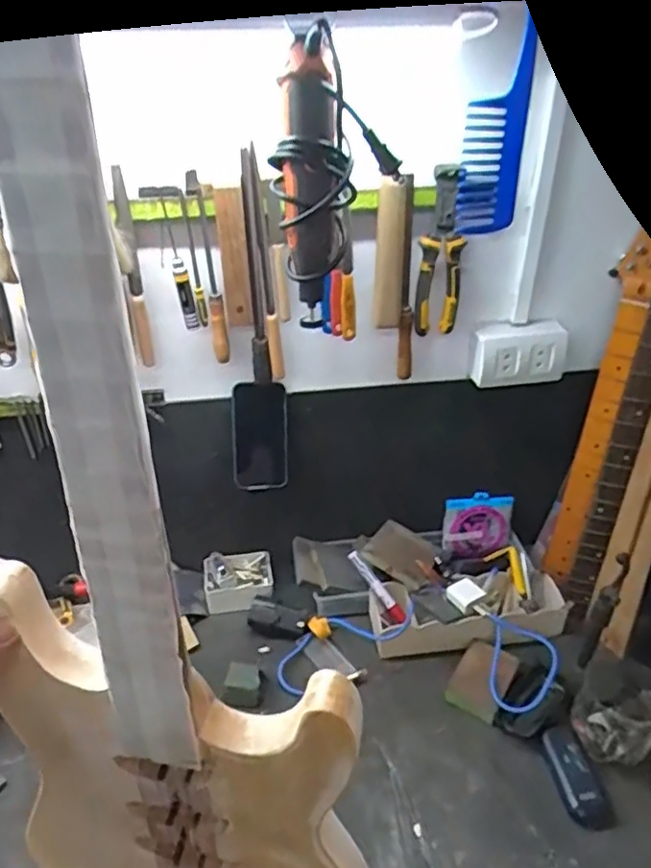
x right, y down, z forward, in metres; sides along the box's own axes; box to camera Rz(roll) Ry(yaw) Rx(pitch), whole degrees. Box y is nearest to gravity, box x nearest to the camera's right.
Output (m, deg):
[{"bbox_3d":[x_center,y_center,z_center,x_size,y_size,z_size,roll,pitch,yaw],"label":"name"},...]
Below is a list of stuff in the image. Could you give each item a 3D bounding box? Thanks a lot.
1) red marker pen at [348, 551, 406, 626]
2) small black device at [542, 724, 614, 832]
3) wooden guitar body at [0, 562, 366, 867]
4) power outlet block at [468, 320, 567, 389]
[{"bbox_3d":[0.076,0.226,0.936,0.021,0.017,0.122,-25,67,-33],"label":"red marker pen"},{"bbox_3d":[0.297,0.407,0.758,0.052,0.017,0.115,-5,33,-7],"label":"small black device"},{"bbox_3d":[-0.113,0.301,0.517,0.296,0.435,0.050,5,33,9],"label":"wooden guitar body"},{"bbox_3d":[0.267,-0.108,0.881,0.124,0.083,0.034,-4,33,-6],"label":"power outlet block"}]

